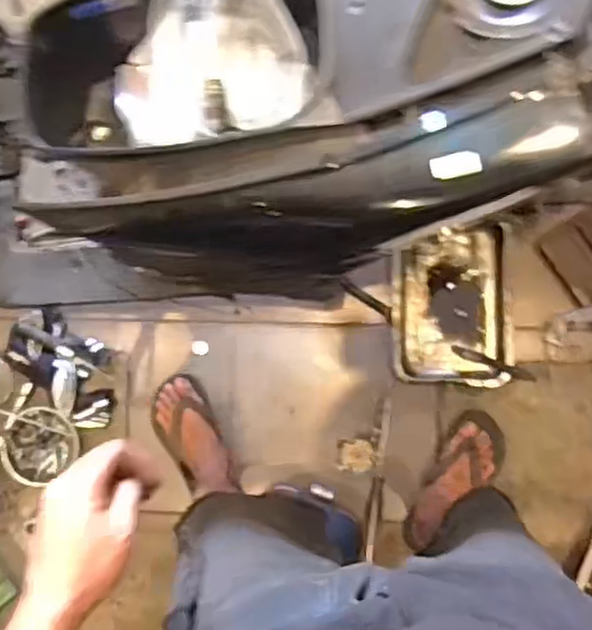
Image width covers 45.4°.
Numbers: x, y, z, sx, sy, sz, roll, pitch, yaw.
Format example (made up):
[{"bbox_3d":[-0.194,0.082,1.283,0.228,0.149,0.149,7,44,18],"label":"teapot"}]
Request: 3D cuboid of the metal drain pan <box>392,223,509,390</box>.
[{"bbox_3d":[0.283,-0.008,1.310,0.215,0.047,0.275,-2,87,5],"label":"metal drain pan"}]

